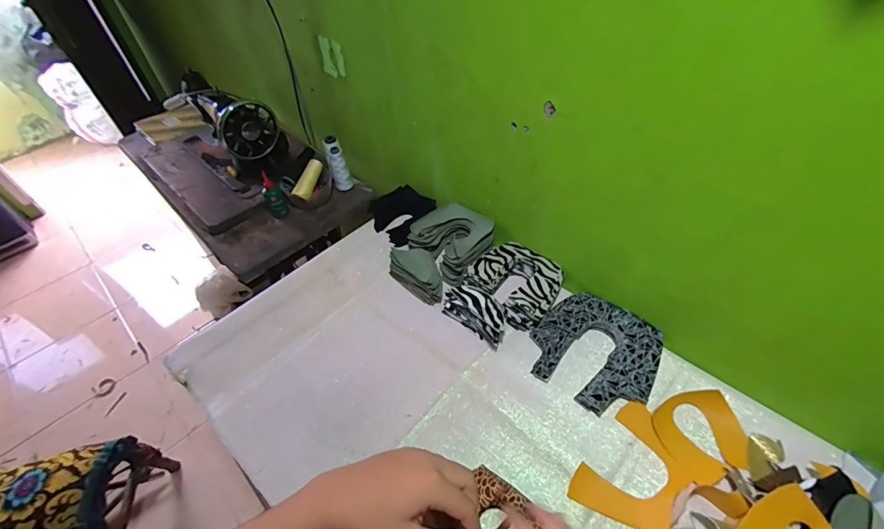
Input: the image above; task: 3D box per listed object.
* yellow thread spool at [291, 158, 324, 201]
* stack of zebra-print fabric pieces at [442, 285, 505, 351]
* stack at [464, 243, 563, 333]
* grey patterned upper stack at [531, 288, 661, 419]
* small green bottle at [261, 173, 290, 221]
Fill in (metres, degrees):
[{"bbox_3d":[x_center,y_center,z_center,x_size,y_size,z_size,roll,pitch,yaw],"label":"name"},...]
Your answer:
[{"bbox_3d":[-0.327,-0.207,1.003,0.031,0.039,0.107,17,77,19],"label":"yellow thread spool"},{"bbox_3d":[0.062,0.082,0.724,0.133,0.067,0.057,35,58,30],"label":"stack of zebra-print fabric pieces"},{"bbox_3d":[0.146,0.032,0.765,0.140,0.046,0.162,-33,53,-24],"label":"stack"},{"bbox_3d":[0.254,0.141,0.674,0.191,0.036,0.182,33,57,29],"label":"grey patterned upper stack"},{"bbox_3d":[-0.404,-0.164,0.968,0.044,0.104,0.040,-33,53,-24],"label":"small green bottle"}]

